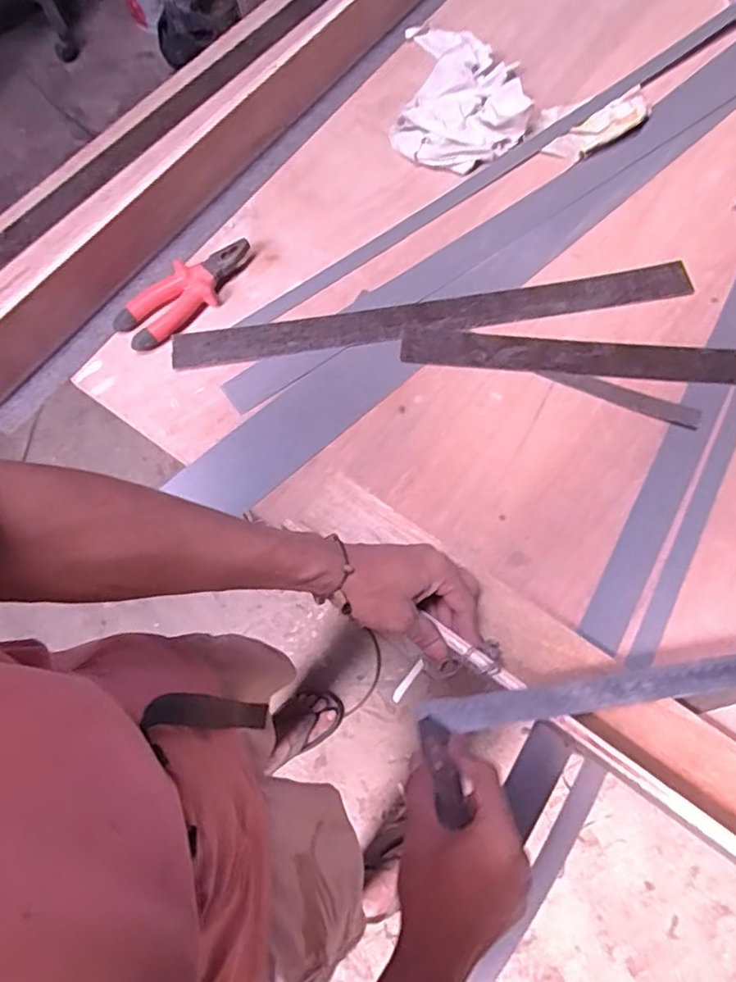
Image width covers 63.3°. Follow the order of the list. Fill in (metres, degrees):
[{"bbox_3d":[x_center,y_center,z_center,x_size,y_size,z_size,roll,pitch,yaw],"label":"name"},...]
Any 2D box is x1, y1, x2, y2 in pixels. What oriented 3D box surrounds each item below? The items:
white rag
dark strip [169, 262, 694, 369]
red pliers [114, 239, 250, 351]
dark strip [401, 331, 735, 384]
[{"bbox_3d":[0.125,-0.529,0.783,0.160,0.044,0.266,7,68,4],"label":"white rag"},{"bbox_3d":[0.075,-0.197,0.672,0.580,0.006,0.048,-9,68,-3],"label":"dark strip"},{"bbox_3d":[-0.209,-0.231,0.679,0.068,0.028,0.170,37,73,15],"label":"red pliers"},{"bbox_3d":[0.224,-0.146,0.648,0.368,0.004,0.048,4,68,3],"label":"dark strip"}]

